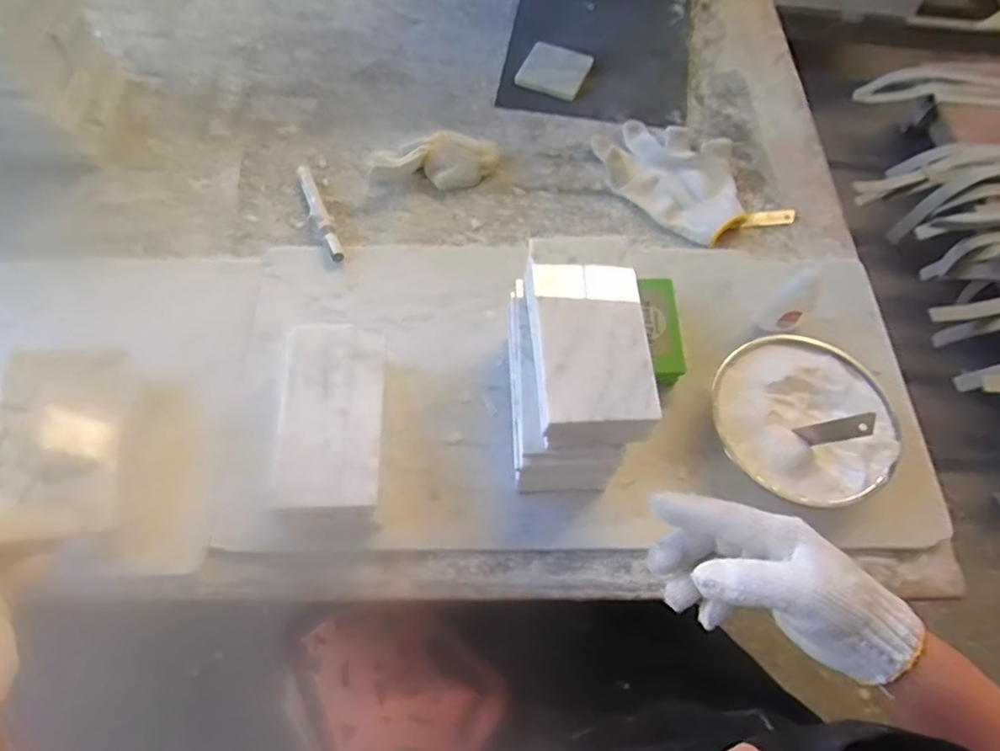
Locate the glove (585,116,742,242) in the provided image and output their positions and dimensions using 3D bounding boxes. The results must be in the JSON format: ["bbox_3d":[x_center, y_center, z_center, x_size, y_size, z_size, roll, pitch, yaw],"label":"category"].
[{"bbox_3d":[0.192,-0.231,0.679,0.175,0.031,0.116,38,67,14],"label":"glove"}]

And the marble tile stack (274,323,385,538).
[{"bbox_3d":[-0.132,0.041,0.489,0.084,0.051,0.152,-3,64,-5],"label":"marble tile stack"}]

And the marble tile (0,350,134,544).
[{"bbox_3d":[-0.310,0.044,0.430,0.076,0.015,0.139,1,58,-27],"label":"marble tile"}]

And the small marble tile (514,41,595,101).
[{"bbox_3d":[0.069,-0.381,0.754,0.080,0.011,0.082,23,64,8],"label":"small marble tile"}]

